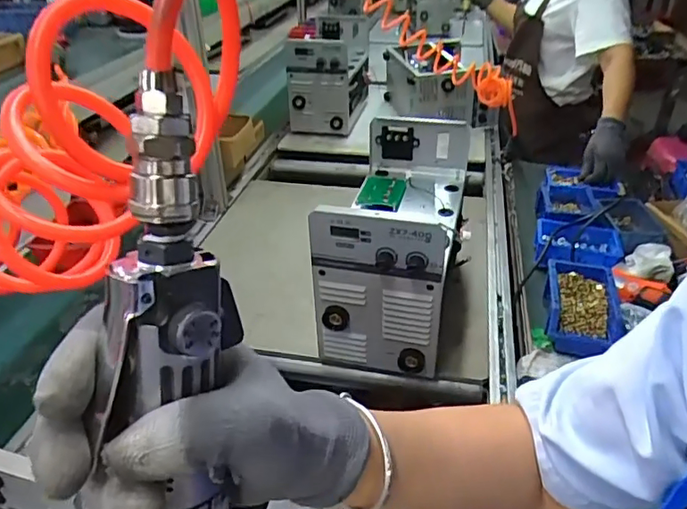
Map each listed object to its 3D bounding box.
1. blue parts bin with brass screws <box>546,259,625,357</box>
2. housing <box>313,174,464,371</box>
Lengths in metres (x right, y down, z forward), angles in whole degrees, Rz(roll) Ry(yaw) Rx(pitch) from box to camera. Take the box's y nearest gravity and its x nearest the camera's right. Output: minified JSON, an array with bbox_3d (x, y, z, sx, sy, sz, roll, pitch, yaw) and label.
[{"bbox_3d":[0.383,0.086,0.883,0.109,0.067,0.175,8,35,15],"label":"blue parts bin with brass screws"},{"bbox_3d":[0.095,-0.029,0.912,0.177,0.281,0.375,7,35,15],"label":"housing"}]

